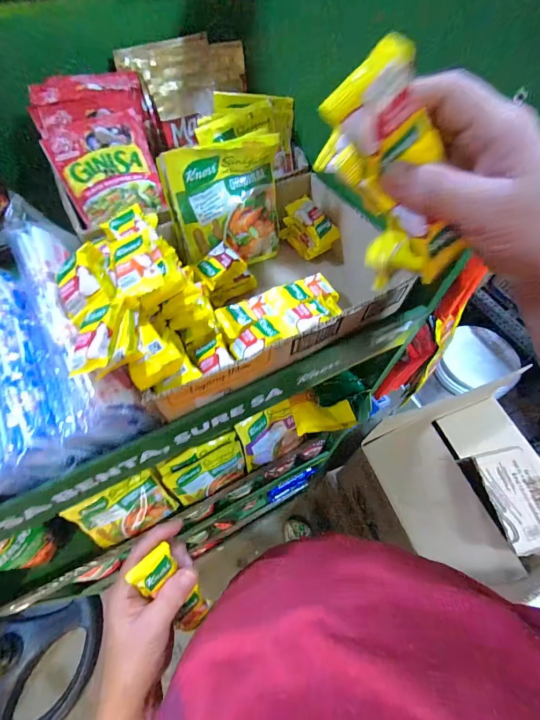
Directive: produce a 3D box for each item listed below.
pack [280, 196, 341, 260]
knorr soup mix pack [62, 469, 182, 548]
[{"bbox_3d":[0.046,-0.153,0.396,0.031,0.050,0.063,-34,67,-19],"label":"pack"},{"bbox_3d":[-0.200,0.209,0.471,0.115,0.104,0.012,-25,36,-21],"label":"knorr soup mix pack"}]

